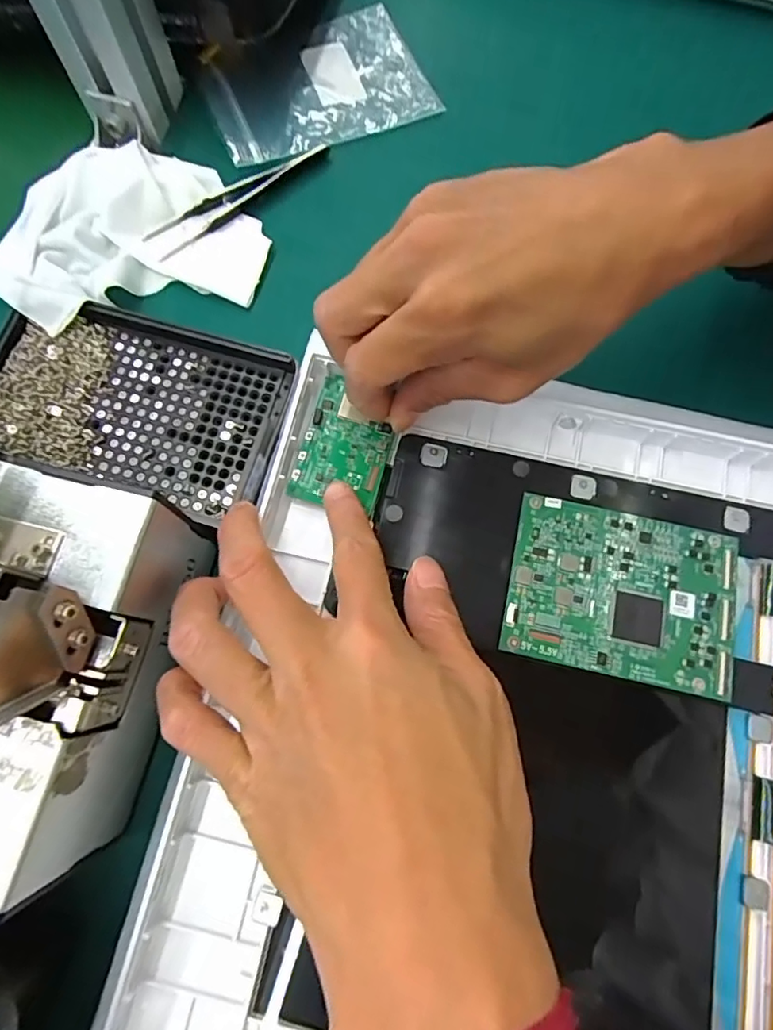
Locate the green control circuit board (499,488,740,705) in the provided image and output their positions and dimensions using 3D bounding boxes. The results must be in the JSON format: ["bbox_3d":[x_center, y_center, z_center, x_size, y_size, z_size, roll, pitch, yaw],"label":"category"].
[{"bbox_3d":[0.100,0.033,0.234,0.093,0.007,0.069,12,74,3],"label":"green control circuit board"}]

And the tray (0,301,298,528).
[{"bbox_3d":[-0.119,-0.053,0.255,0.137,0.012,0.082,15,74,4],"label":"tray"}]

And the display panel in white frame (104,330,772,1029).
[{"bbox_3d":[0.055,0.094,0.227,0.254,0.039,0.306,13,74,4],"label":"display panel in white frame"}]

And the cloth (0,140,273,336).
[{"bbox_3d":[-0.135,-0.147,0.285,0.130,0.024,0.097,-19,75,-6],"label":"cloth"}]

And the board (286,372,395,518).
[{"bbox_3d":[-0.018,-0.033,0.252,0.040,0.004,0.061,15,74,4],"label":"board"}]

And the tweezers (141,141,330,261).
[{"bbox_3d":[-0.081,-0.175,0.300,0.111,0.008,0.015,-38,77,-11],"label":"tweezers"}]

